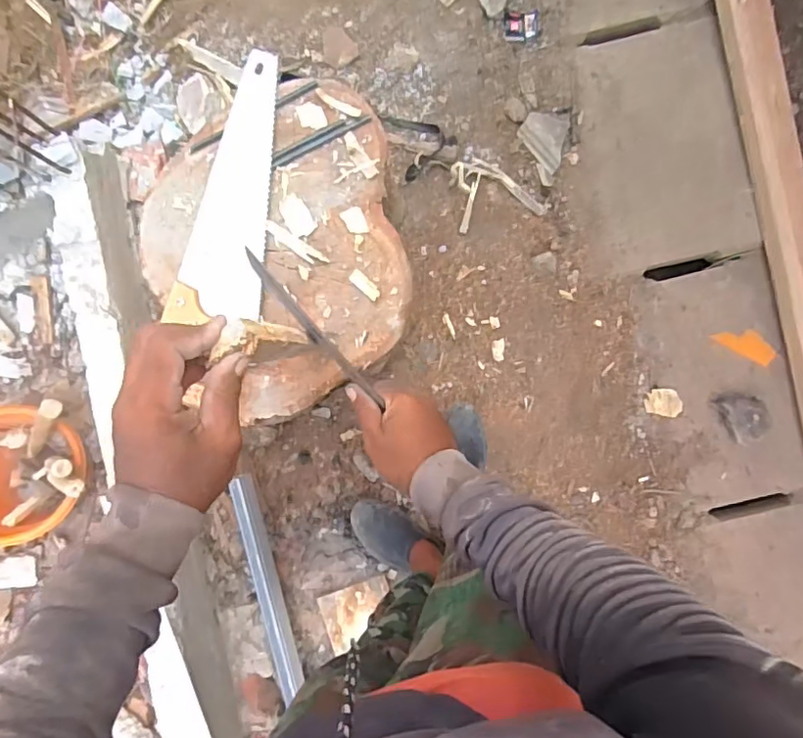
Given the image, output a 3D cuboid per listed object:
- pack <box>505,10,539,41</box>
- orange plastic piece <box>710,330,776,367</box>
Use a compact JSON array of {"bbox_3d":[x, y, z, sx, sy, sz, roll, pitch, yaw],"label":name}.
[{"bbox_3d":[0.303,-0.864,1.397,0.092,0.010,0.078,0,87,-4],"label":"pack"},{"bbox_3d":[0.836,-0.062,1.352,0.138,0.012,0.068,25,86,16],"label":"orange plastic piece"}]

